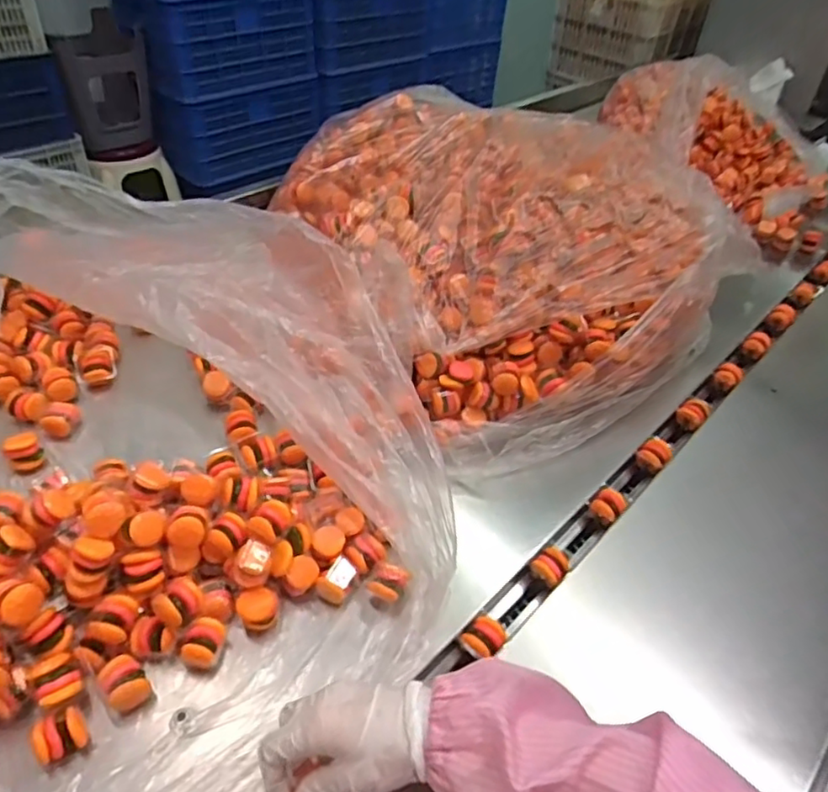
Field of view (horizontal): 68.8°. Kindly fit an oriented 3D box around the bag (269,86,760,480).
[{"bbox_3d":[0.118,-0.229,0.851,0.501,0.206,0.591,-20,47,-27],"label":"bag"}]

